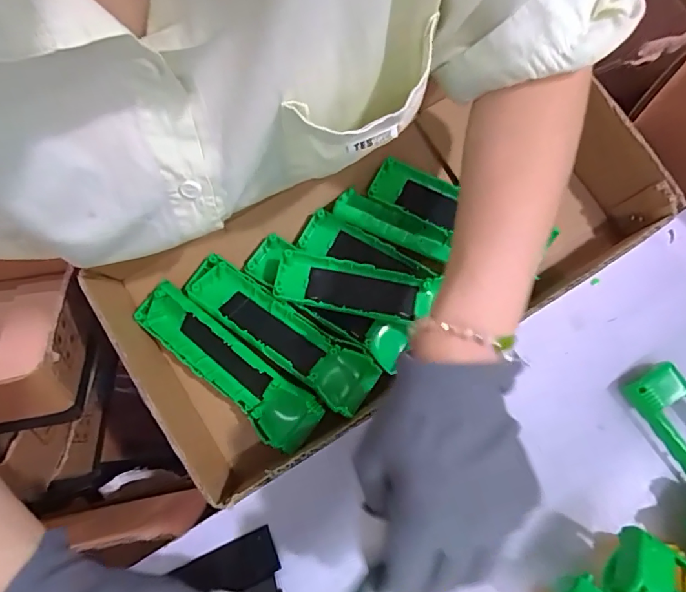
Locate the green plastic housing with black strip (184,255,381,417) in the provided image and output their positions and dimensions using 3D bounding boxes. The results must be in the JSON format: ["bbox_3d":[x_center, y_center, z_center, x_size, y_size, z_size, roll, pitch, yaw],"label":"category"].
[{"bbox_3d":[-0.052,0.026,0.384,0.171,0.021,0.045,34,77,11],"label":"green plastic housing with black strip"}]

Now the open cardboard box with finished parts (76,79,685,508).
[{"bbox_3d":[0.033,-0.044,0.404,0.458,0.079,0.215,-31,75,-8],"label":"open cardboard box with finished parts"}]

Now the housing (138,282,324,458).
[{"bbox_3d":[-0.095,0.052,0.372,0.169,0.026,0.046,36,77,11],"label":"housing"}]

